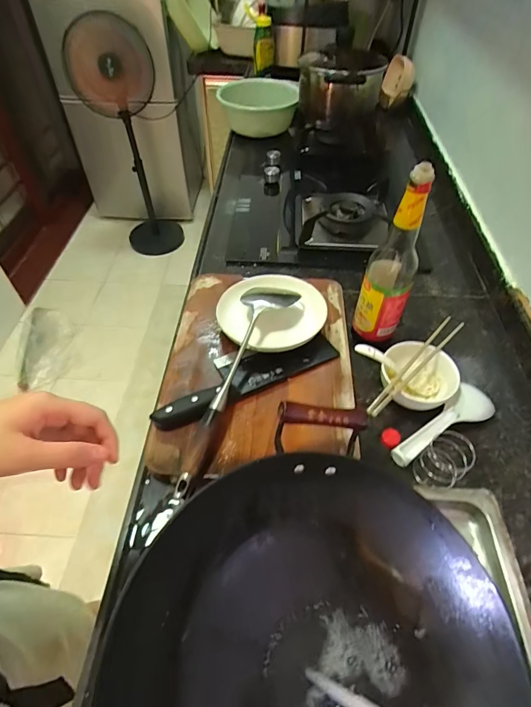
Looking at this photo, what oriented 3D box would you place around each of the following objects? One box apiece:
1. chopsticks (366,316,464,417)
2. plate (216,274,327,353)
[{"bbox_3d":[0.218,0.015,0.567,0.232,0.016,0.024,-37,63,-27],"label":"chopsticks"},{"bbox_3d":[0.008,-0.067,0.634,0.159,0.044,0.159,1,53,-2],"label":"plate"}]

